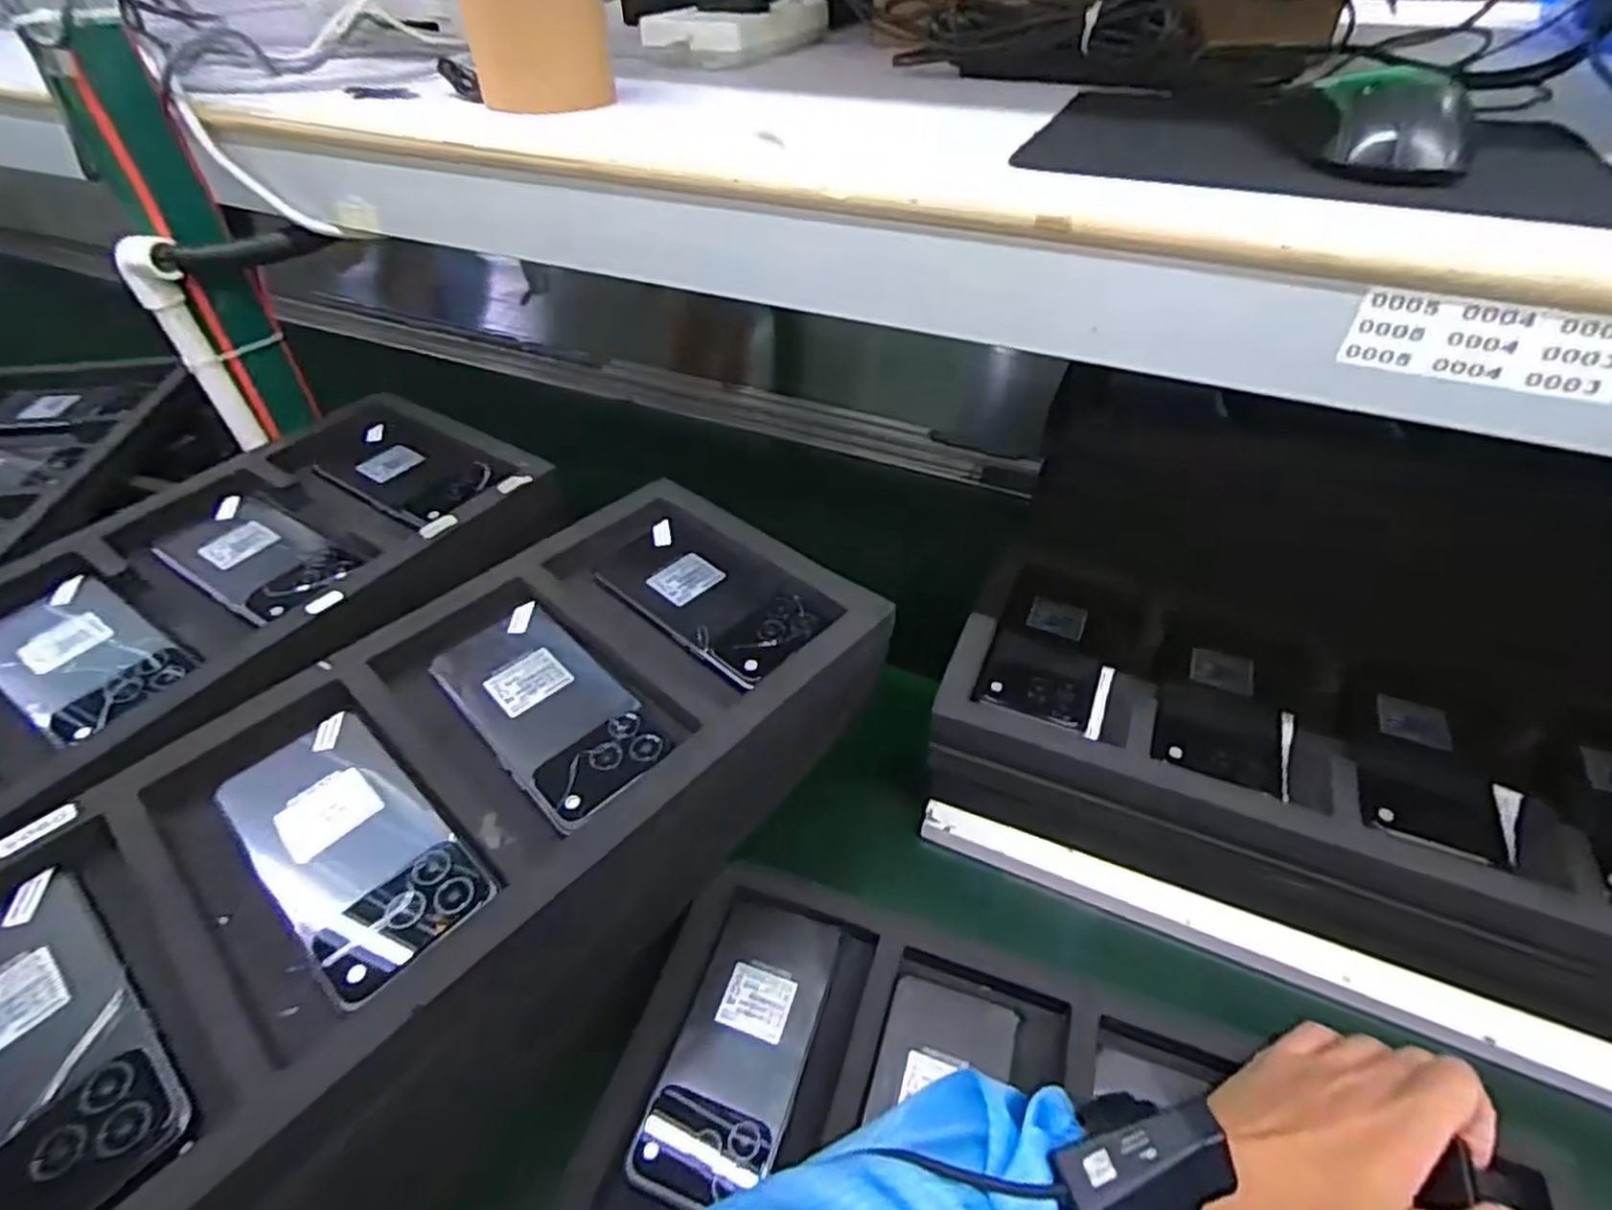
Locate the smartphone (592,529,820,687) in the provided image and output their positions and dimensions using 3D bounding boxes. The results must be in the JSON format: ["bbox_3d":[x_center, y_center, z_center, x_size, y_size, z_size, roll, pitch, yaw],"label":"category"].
[{"bbox_3d":[-0.062,-0.005,0.480,0.147,0.010,0.071,32,52,30],"label":"smartphone"}]

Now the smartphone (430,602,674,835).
[{"bbox_3d":[-0.143,0.054,0.424,0.073,0.010,0.159,-33,52,-29],"label":"smartphone"}]

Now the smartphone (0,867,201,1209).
[{"bbox_3d":[-0.315,0.179,0.307,0.176,0.015,0.070,31,52,29],"label":"smartphone"}]

